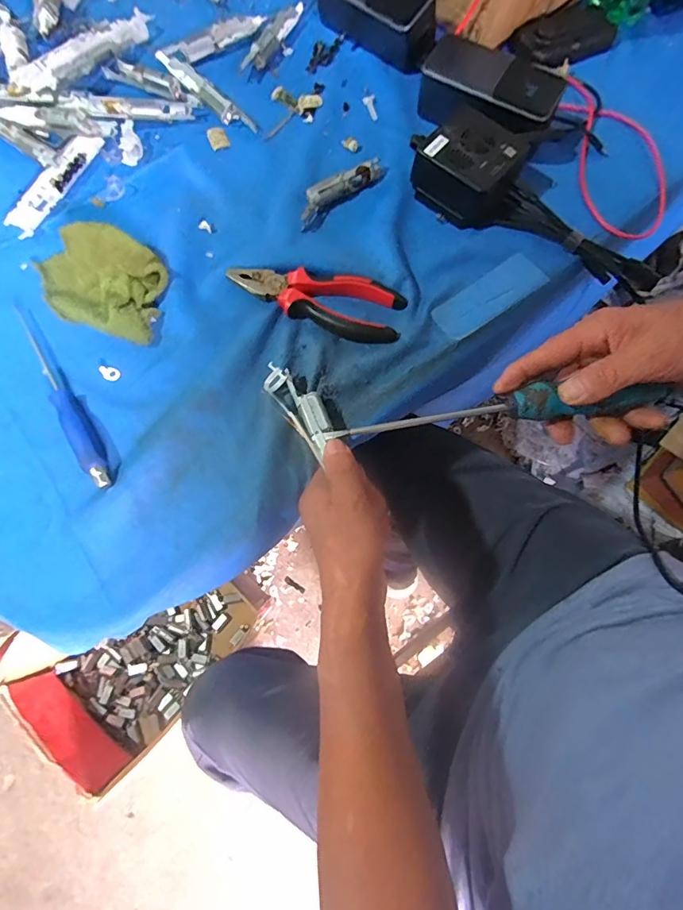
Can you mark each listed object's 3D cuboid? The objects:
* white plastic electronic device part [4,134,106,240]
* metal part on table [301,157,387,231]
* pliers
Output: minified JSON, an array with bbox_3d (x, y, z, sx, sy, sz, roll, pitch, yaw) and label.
[{"bbox_3d":[-0.281,-0.268,0.440,0.020,0.020,0.122,29,77,6],"label":"white plastic electronic device part"},{"bbox_3d":[0.002,-0.264,0.442,0.104,0.018,0.023,-34,79,-9],"label":"metal part on table"},{"bbox_3d":[-0.022,-0.144,0.406,0.157,0.013,0.057,19,76,4],"label":"pliers"}]

